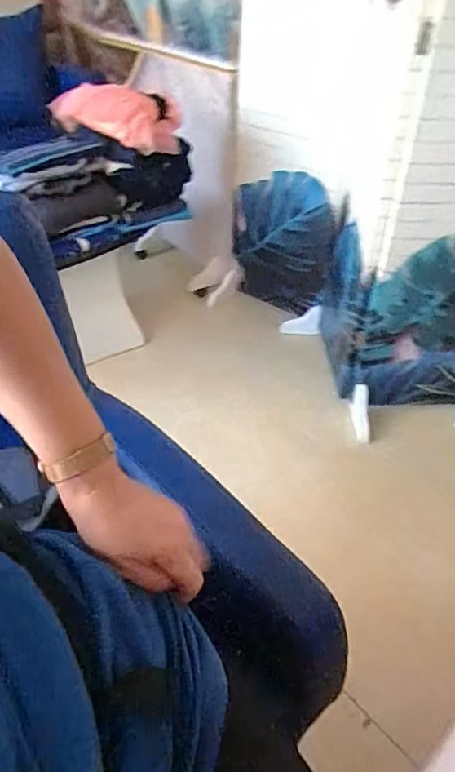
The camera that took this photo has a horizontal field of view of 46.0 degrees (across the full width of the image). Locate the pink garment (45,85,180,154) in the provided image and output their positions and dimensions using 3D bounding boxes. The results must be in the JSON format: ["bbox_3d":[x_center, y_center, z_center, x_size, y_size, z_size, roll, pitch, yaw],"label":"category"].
[{"bbox_3d":[-0.282,-0.685,1.368,0.308,0.158,0.158,-9,40,-12],"label":"pink garment"}]

